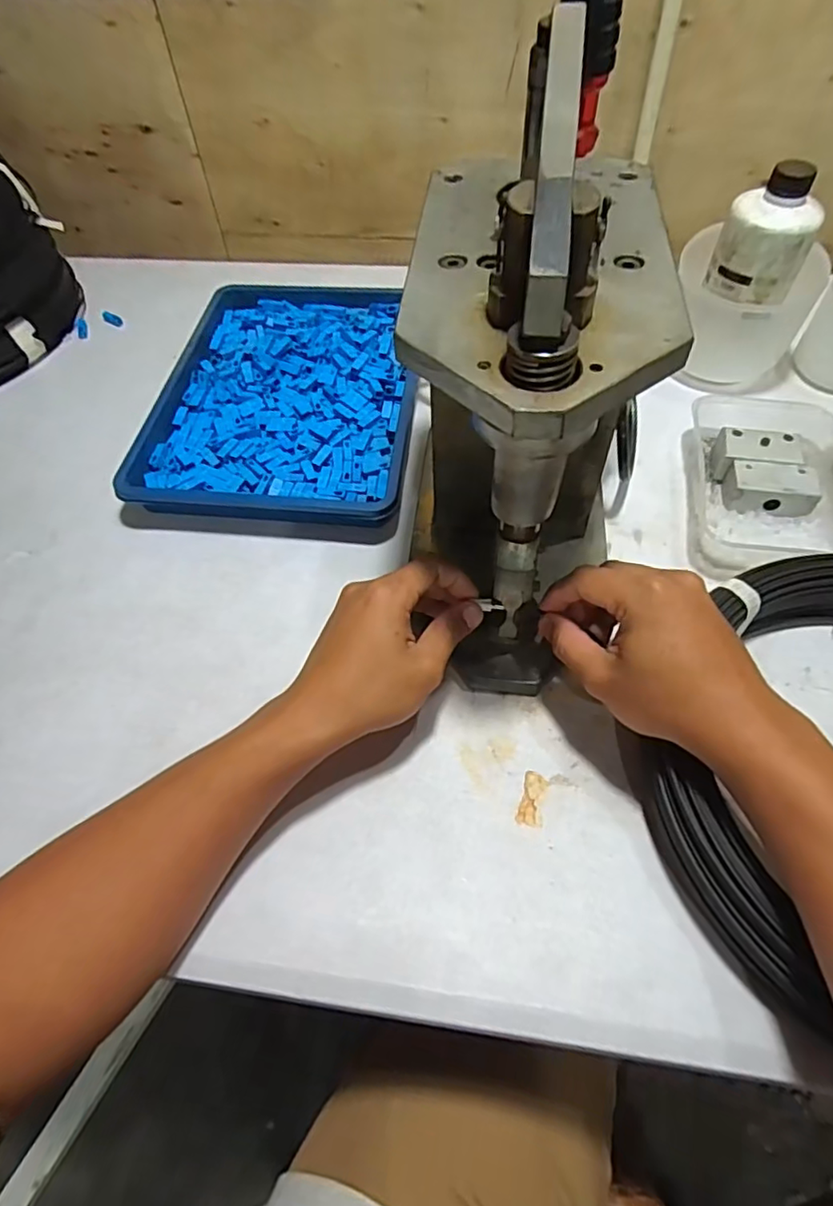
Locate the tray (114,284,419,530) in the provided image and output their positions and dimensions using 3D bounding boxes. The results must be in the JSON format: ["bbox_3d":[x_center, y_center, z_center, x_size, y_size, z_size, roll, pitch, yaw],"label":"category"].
[{"bbox_3d":[-0.115,-0.216,0.578,0.233,0.037,0.330,3,57,6],"label":"tray"}]

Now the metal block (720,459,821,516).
[{"bbox_3d":[0.288,-0.094,0.480,0.063,0.027,0.039,6,57,7],"label":"metal block"}]

